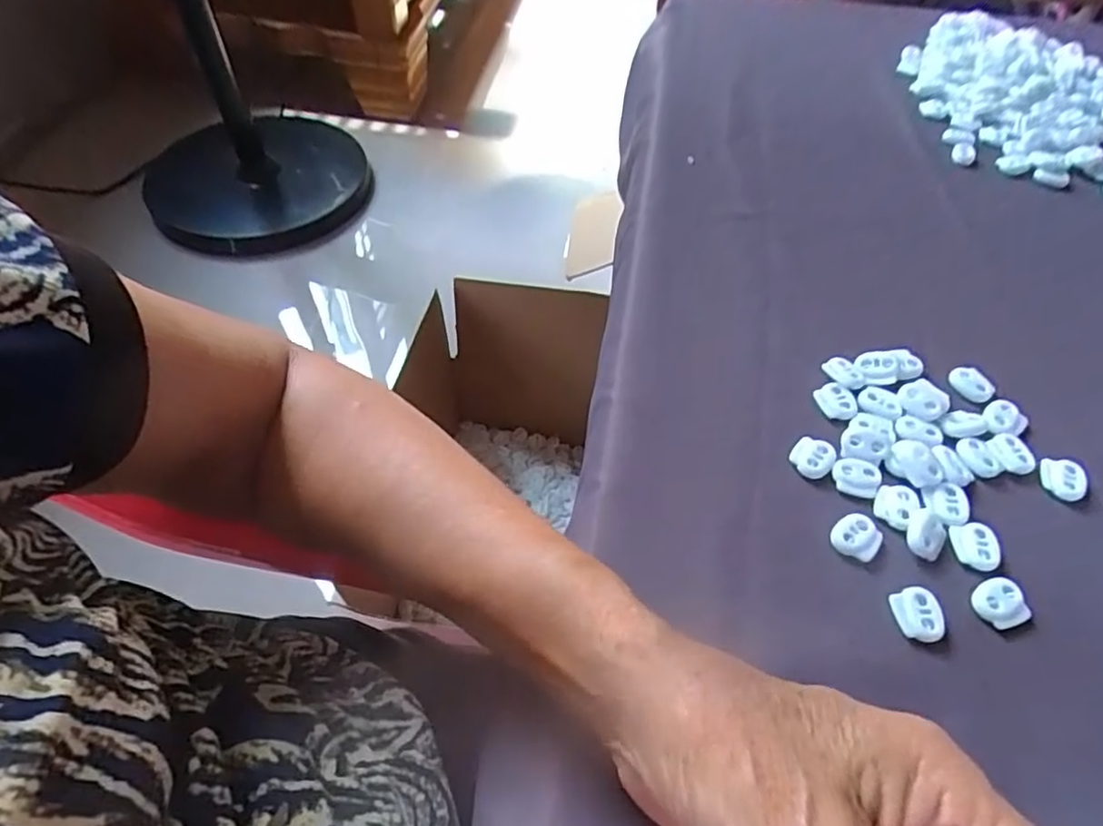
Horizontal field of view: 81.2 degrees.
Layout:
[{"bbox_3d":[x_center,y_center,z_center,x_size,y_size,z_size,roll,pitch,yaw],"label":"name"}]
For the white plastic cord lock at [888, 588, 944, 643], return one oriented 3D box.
[{"bbox_3d":[0.154,0.084,0.269,0.020,0.004,0.022,-2,52,-3],"label":"white plastic cord lock"}]

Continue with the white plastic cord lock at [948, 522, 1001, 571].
[{"bbox_3d":[0.190,0.059,0.288,0.019,0.004,0.022,5,52,3],"label":"white plastic cord lock"}]

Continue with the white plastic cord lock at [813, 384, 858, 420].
[{"bbox_3d":[0.151,-0.007,0.338,0.019,0.004,0.022,-23,56,-18],"label":"white plastic cord lock"}]

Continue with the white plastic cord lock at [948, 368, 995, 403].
[{"bbox_3d":[0.228,-0.016,0.348,0.018,0.005,0.023,-26,57,-20],"label":"white plastic cord lock"}]

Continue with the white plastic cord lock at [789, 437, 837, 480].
[{"bbox_3d":[0.129,0.022,0.317,0.020,0.005,0.021,38,60,25],"label":"white plastic cord lock"}]

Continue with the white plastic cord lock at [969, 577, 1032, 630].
[{"bbox_3d":[0.191,0.080,0.272,0.022,0.004,0.019,-22,55,-17],"label":"white plastic cord lock"}]

